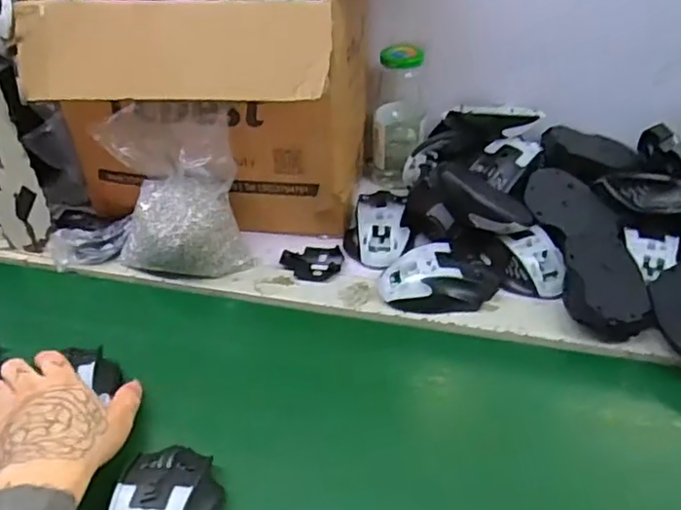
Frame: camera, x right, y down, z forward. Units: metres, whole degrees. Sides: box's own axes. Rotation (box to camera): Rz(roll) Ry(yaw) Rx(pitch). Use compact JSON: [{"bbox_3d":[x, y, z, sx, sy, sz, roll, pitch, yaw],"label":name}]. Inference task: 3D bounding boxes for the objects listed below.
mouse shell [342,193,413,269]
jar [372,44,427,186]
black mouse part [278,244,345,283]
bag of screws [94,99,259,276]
[{"bbox_3d":[0.039,-0.030,0.675,0.070,0.035,0.104,-1,39,1],"label":"mouse shell"},{"bbox_3d":[0.070,-0.166,0.746,0.059,0.172,0.058,2,39,5],"label":"jar"},{"bbox_3d":[-0.030,0.005,0.660,0.063,0.012,0.049,2,39,4],"label":"black mouse part"},{"bbox_3d":[-0.167,-0.060,0.628,0.124,0.156,0.112,-14,41,-14],"label":"bag of screws"}]

